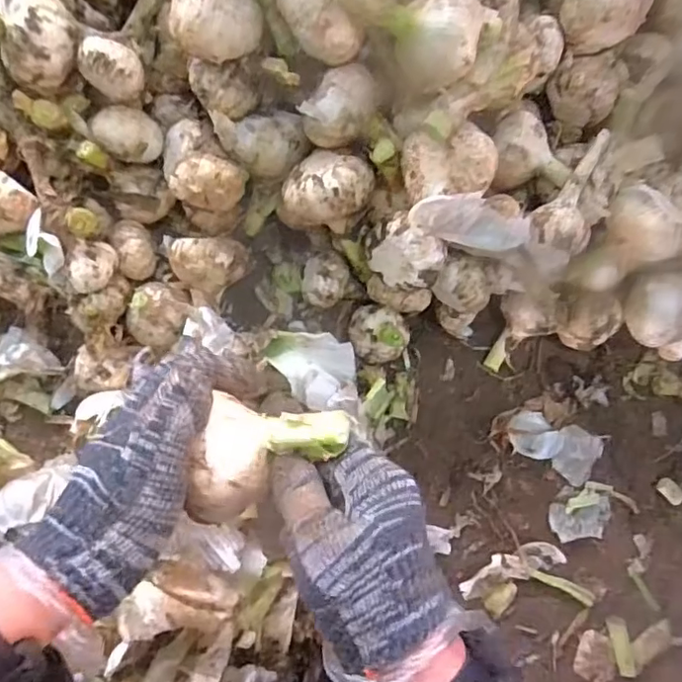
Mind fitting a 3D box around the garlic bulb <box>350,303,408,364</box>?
[{"bbox_3d":[0.031,-0.004,0.457,0.050,0.032,0.044,25,87,-8],"label":"garlic bulb"}]

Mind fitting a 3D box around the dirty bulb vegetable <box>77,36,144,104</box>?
[{"bbox_3d":[-0.152,-0.182,0.376,0.039,0.028,0.033,34,85,-7],"label":"dirty bulb vegetable"}]

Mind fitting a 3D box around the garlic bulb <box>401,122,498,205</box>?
[{"bbox_3d":[0.068,-0.113,0.359,0.050,0.035,0.043,-8,91,-8],"label":"garlic bulb"}]

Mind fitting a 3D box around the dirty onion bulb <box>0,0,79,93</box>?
[{"bbox_3d":[-0.195,-0.200,0.365,0.040,0.033,0.065,-1,90,-9],"label":"dirty onion bulb"}]

